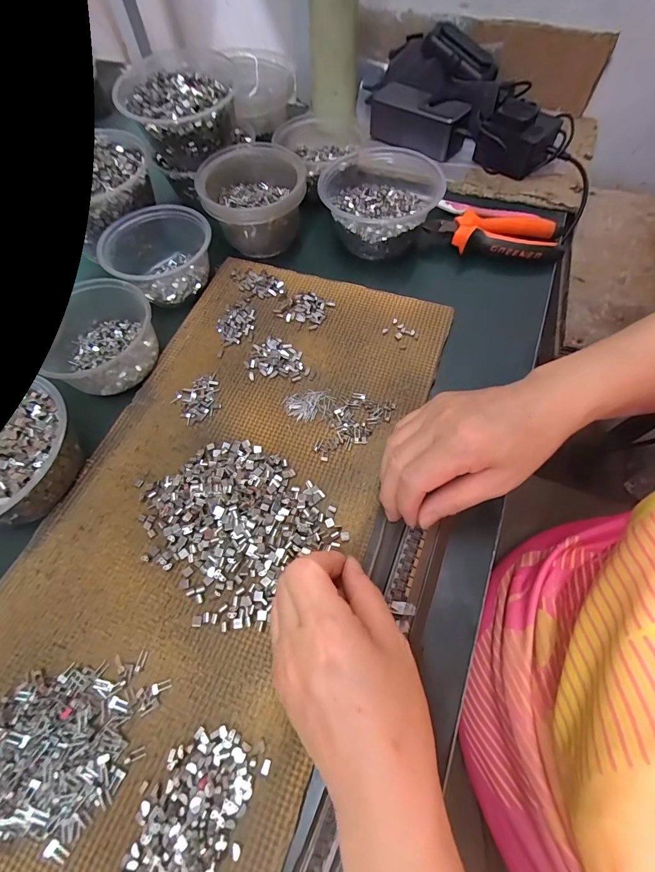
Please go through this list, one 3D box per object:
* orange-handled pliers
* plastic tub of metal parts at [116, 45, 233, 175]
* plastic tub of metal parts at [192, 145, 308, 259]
[{"bbox_3d":[0.194,-0.236,0.432,0.150,0.029,0.064,10,65,7],"label":"orange-handled pliers"},{"bbox_3d":[-0.162,-0.371,0.421,0.109,0.067,0.103,-22,65,-8],"label":"plastic tub of metal parts"},{"bbox_3d":[-0.080,-0.272,0.425,0.107,0.070,0.116,-1,64,2],"label":"plastic tub of metal parts"}]

